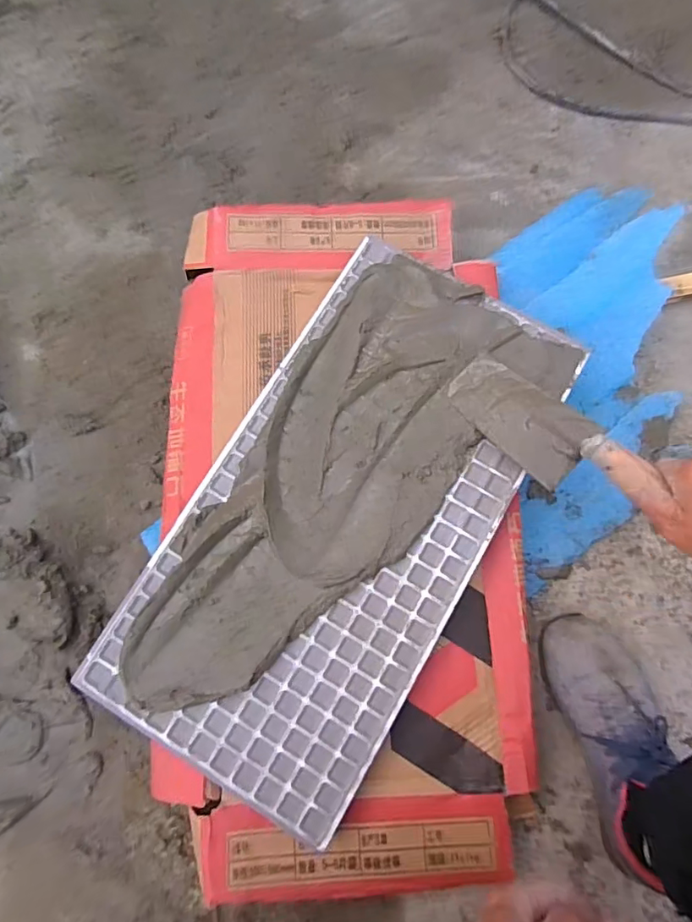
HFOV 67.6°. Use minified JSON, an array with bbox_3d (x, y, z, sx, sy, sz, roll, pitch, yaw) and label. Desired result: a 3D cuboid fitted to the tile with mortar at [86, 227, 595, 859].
[{"bbox_3d":[0.003,0.048,0.561,0.300,0.059,0.594,30,81,6],"label":"tile with mortar"}]

